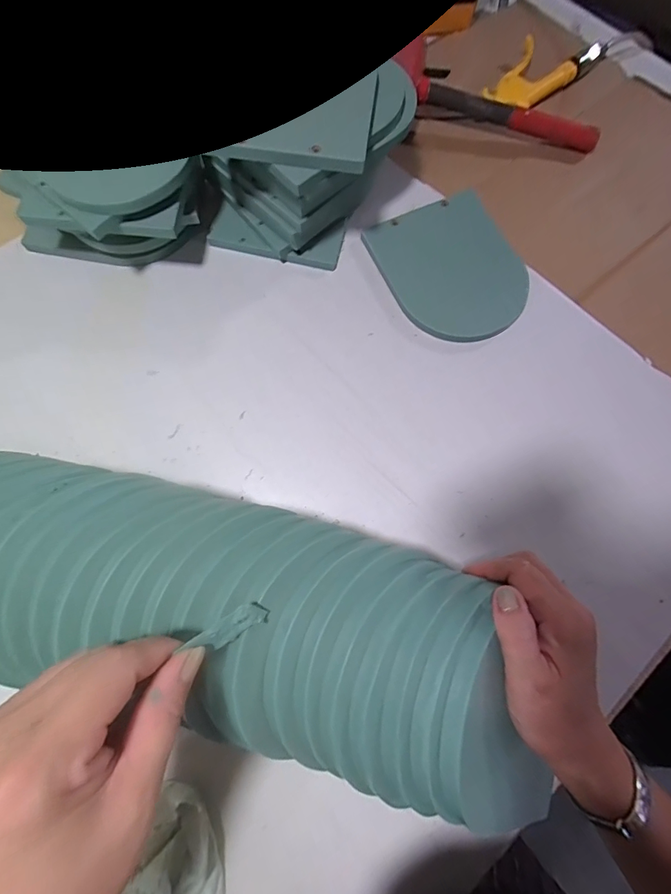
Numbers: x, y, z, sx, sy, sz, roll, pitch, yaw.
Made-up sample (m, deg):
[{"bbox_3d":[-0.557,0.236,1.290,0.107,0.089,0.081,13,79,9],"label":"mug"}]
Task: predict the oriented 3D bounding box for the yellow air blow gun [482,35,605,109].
[{"bbox_3d":[0.282,-0.518,0.551,0.200,0.022,0.085,-43,79,-13],"label":"yellow air blow gun"}]

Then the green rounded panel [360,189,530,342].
[{"bbox_3d":[0.127,-0.192,0.439,0.136,0.013,0.163,-26,81,0],"label":"green rounded panel"}]

